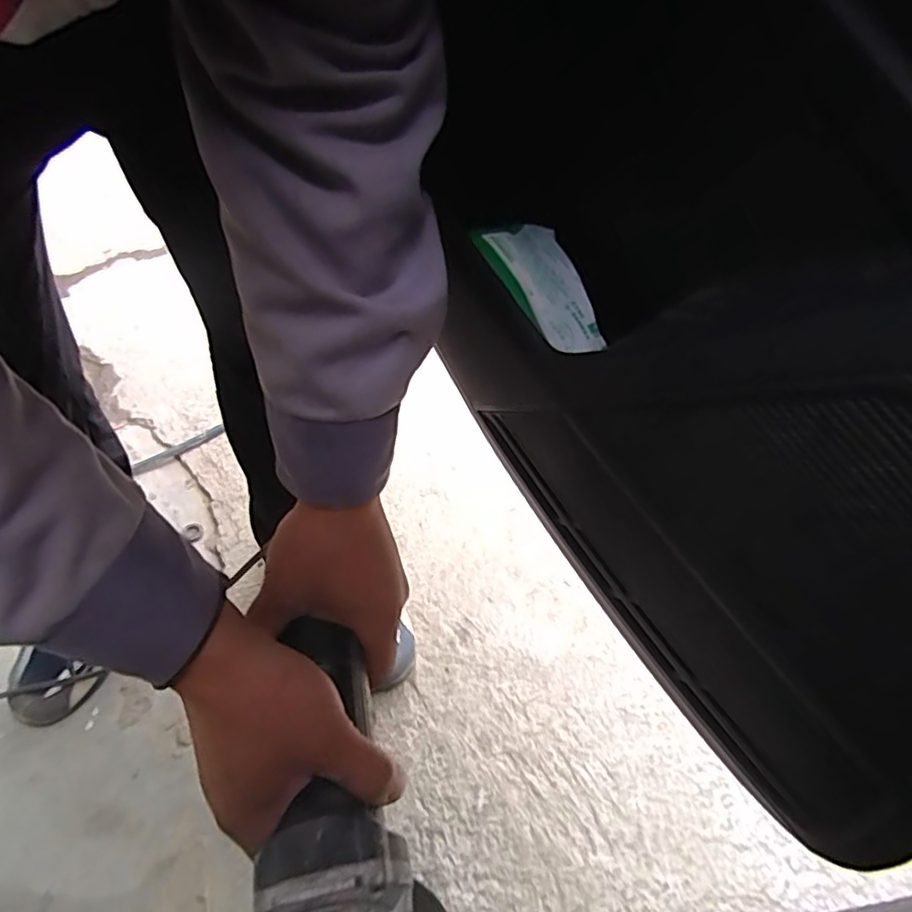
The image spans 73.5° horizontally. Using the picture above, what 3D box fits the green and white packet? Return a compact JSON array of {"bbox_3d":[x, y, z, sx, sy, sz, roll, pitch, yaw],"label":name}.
[{"bbox_3d":[0.048,-0.100,0.356,0.049,0.011,0.103,-19,66,-18],"label":"green and white packet"}]

